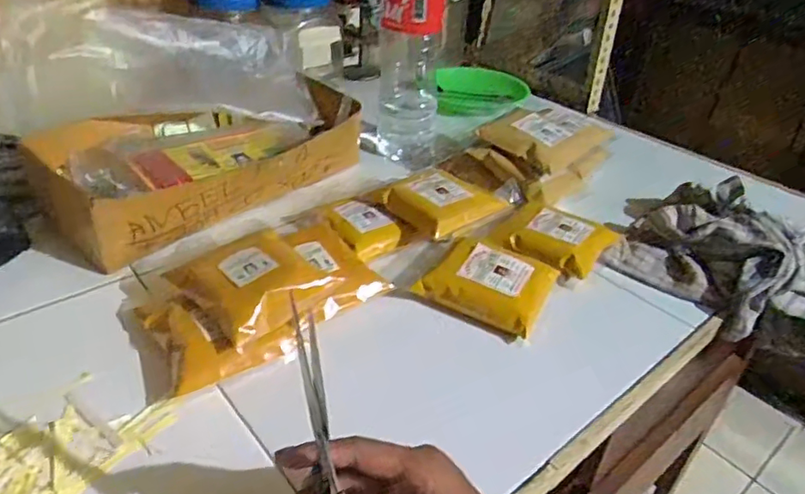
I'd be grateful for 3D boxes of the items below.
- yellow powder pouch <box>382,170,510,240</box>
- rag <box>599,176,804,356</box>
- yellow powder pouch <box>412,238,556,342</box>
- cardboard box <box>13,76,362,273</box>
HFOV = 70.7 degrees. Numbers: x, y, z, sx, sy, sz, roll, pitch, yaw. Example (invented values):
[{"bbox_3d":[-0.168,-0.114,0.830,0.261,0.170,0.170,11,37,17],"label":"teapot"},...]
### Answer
[{"bbox_3d":[0.049,-0.055,0.653,0.108,0.033,0.099,-24,44,-35],"label":"yellow powder pouch"},{"bbox_3d":[0.361,0.020,0.643,0.250,0.116,0.174,29,41,30],"label":"rag"},{"bbox_3d":[0.095,0.027,0.580,0.114,0.030,0.121,25,39,26],"label":"yellow powder pouch"},{"bbox_3d":[-0.233,-0.109,0.701,0.182,0.078,0.386,29,41,30],"label":"cardboard box"}]

